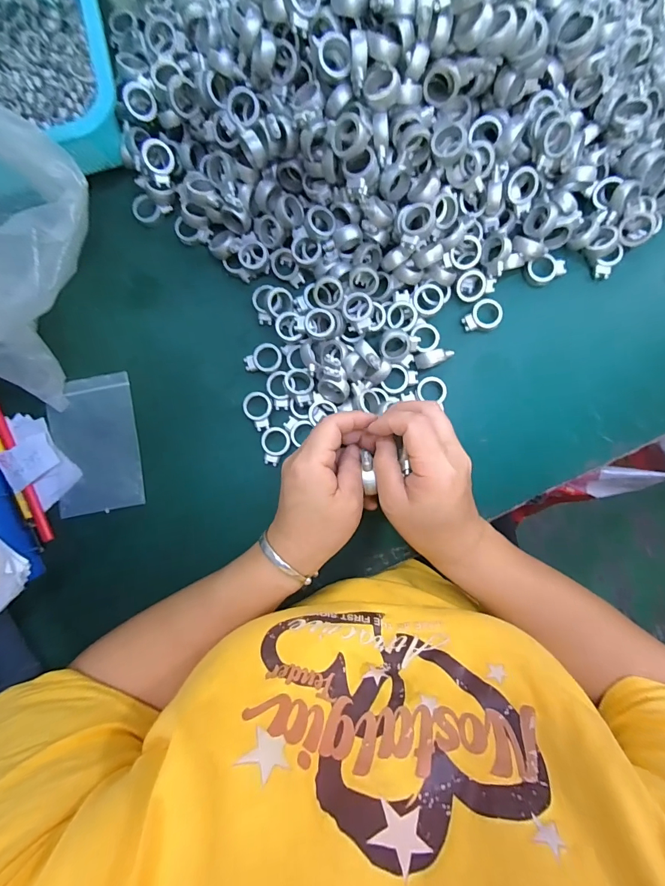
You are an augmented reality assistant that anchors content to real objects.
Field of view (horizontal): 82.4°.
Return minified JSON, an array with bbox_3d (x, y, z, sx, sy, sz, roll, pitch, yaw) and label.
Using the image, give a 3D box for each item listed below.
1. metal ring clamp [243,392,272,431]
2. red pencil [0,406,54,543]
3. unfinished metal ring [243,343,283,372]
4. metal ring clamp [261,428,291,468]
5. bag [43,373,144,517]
[{"bbox_3d":[-0.067,-0.029,0.342,0.025,0.004,0.035,-7,89,2],"label":"metal ring clamp"},{"bbox_3d":[-0.294,0.013,0.350,0.010,0.007,0.165,-22,88,2],"label":"red pencil"},{"bbox_3d":[-0.063,-0.077,0.342,0.034,0.004,0.025,-4,89,2],"label":"unfinished metal ring"},{"bbox_3d":[-0.052,0.003,0.341,0.026,0.007,0.034,12,90,3],"label":"metal ring clamp"},{"bbox_3d":[-0.222,0.002,0.354,0.078,0.006,0.123,-10,87,2],"label":"bag"}]

